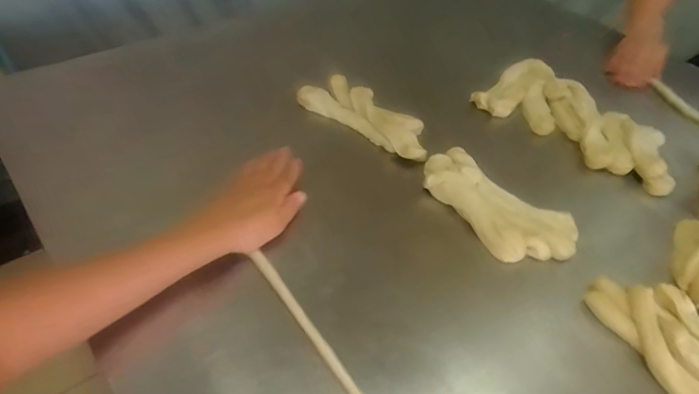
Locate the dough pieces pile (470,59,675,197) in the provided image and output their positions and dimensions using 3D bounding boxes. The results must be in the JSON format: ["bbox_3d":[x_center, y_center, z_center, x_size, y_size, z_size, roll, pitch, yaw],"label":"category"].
[{"bbox_3d":[0.367,-0.117,0.757,0.299,0.052,0.172,36,52,26],"label":"dough pieces pile"}]

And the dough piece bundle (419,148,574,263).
[{"bbox_3d":[0.181,0.007,0.591,0.109,0.025,0.199,-28,55,-29],"label":"dough piece bundle"}]

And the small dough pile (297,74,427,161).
[{"bbox_3d":[0.030,-0.118,0.681,0.190,0.036,0.079,26,49,18],"label":"small dough pile"}]

